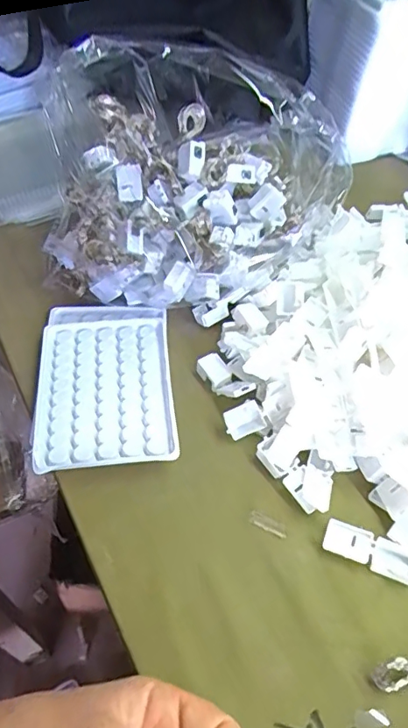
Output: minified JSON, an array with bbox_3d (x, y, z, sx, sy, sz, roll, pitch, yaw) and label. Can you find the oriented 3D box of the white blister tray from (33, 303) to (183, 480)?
[{"bbox_3d":[-0.071,0.009,0.379,0.092,0.022,0.141,-5,53,-6],"label":"white blister tray"}]

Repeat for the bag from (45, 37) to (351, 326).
[{"bbox_3d":[-0.006,-0.147,0.413,0.220,0.133,0.175,11,55,11],"label":"bag"}]

